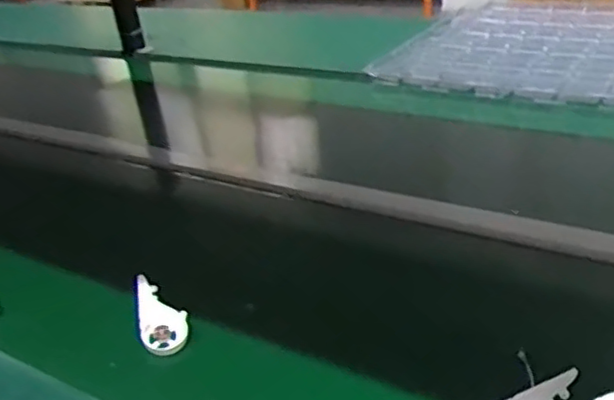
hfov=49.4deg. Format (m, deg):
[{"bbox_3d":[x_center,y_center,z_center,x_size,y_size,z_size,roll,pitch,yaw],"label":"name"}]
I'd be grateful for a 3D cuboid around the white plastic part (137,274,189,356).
[{"bbox_3d":[-0.159,0.124,0.731,0.051,0.010,0.093,-4,63,-15],"label":"white plastic part"}]

